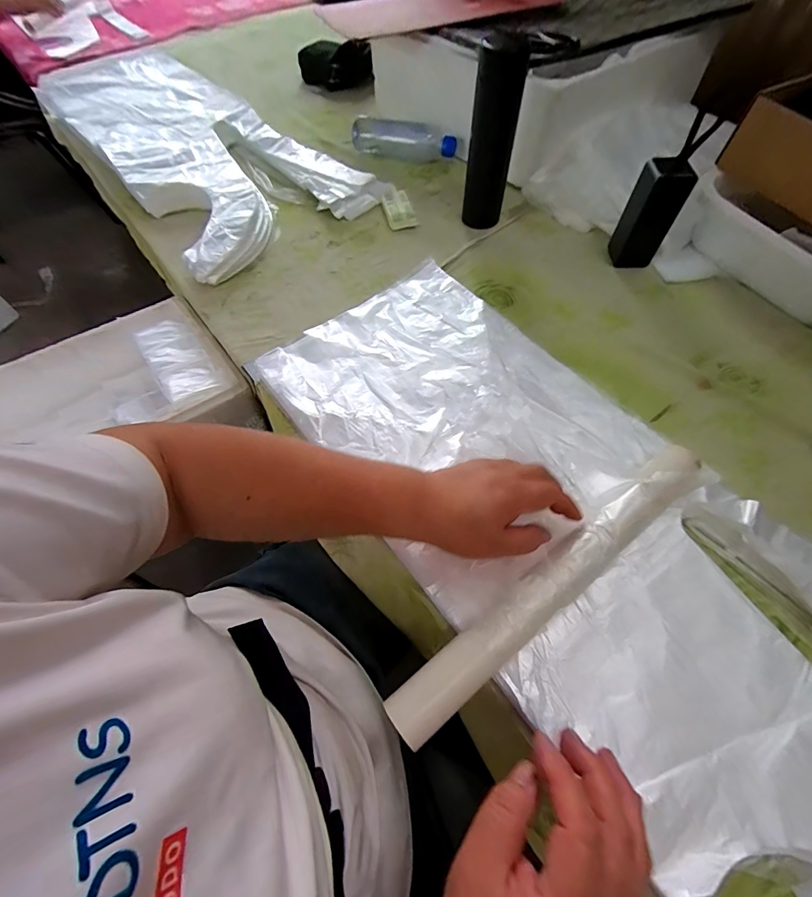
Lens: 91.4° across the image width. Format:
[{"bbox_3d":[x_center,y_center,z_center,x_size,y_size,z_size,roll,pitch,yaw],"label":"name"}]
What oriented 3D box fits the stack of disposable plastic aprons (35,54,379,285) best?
[{"bbox_3d":[-0.450,-0.633,0.813,0.340,0.074,0.869,-36,65,-18],"label":"stack of disposable plastic aprons"}]

